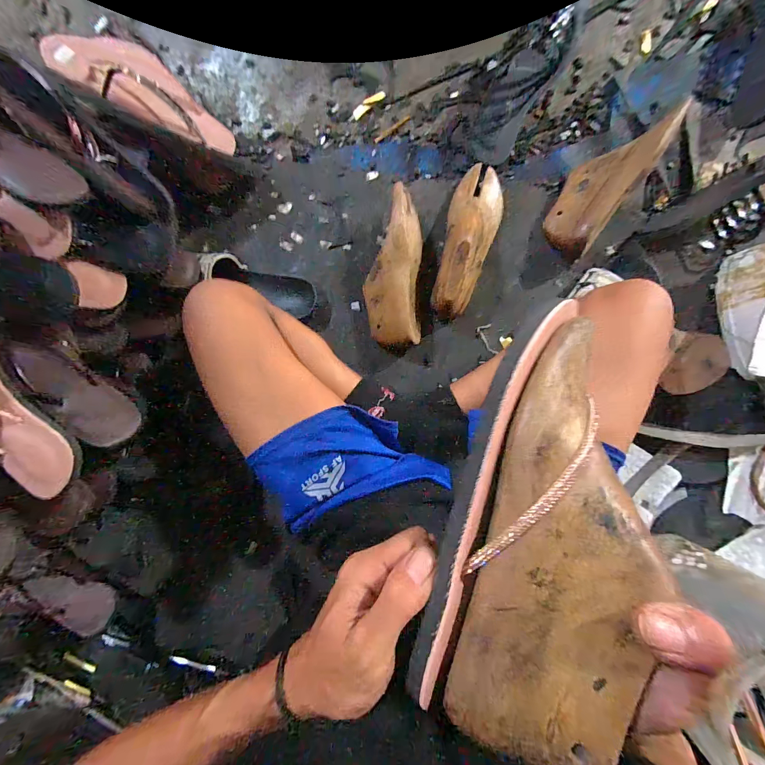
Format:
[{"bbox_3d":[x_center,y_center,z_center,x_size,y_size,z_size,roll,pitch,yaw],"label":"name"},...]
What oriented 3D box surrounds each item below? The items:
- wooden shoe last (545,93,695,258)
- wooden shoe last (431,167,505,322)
[{"bbox_3d":[0.318,-0.283,0.493,0.087,0.055,0.200,34,96,4],"label":"wooden shoe last"},{"bbox_3d":[0.128,-0.211,0.502,0.078,0.079,0.239,15,94,5],"label":"wooden shoe last"}]

